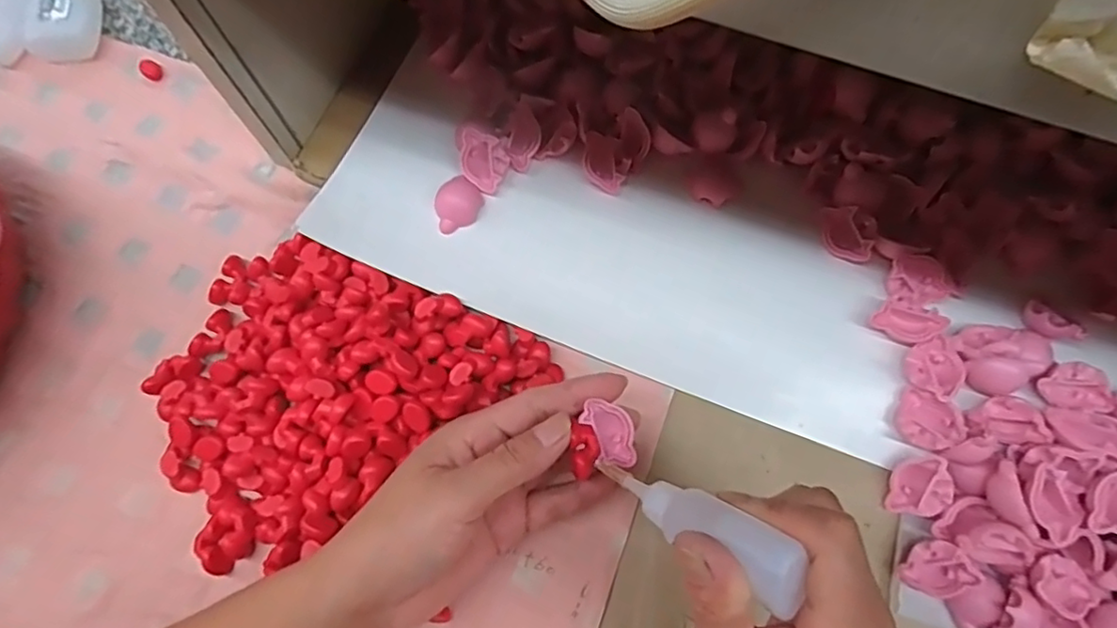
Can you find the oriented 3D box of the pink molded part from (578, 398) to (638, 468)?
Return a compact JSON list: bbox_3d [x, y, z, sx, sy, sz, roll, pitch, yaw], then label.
[{"bbox_3d":[0.025,0.057,0.290,0.021,0.004,0.036,-30,103,-14],"label":"pink molded part"}]

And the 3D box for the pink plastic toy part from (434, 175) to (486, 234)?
[{"bbox_3d":[-0.062,-0.065,0.368,0.026,0.010,0.033,37,75,11],"label":"pink plastic toy part"}]

